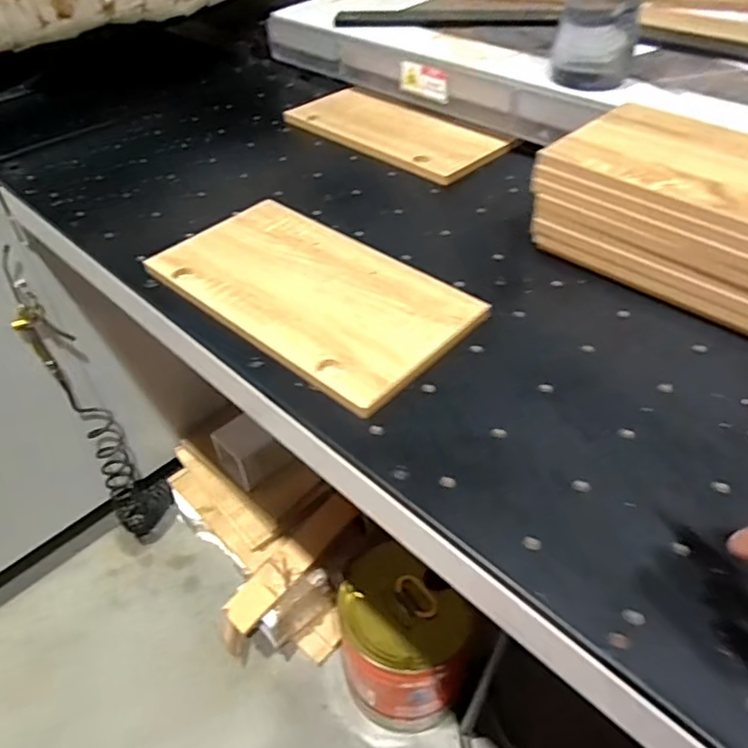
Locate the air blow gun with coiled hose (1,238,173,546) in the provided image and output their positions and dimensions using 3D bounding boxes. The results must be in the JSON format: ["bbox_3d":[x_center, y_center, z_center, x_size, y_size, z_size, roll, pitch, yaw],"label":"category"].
[{"bbox_3d":[-0.598,0.090,1.285,0.133,0.764,0.129,-30,51,-23],"label":"air blow gun with coiled hose"}]

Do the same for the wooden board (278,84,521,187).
[{"bbox_3d":[0.027,-0.391,0.958,0.356,0.012,0.153,34,60,28],"label":"wooden board"}]

